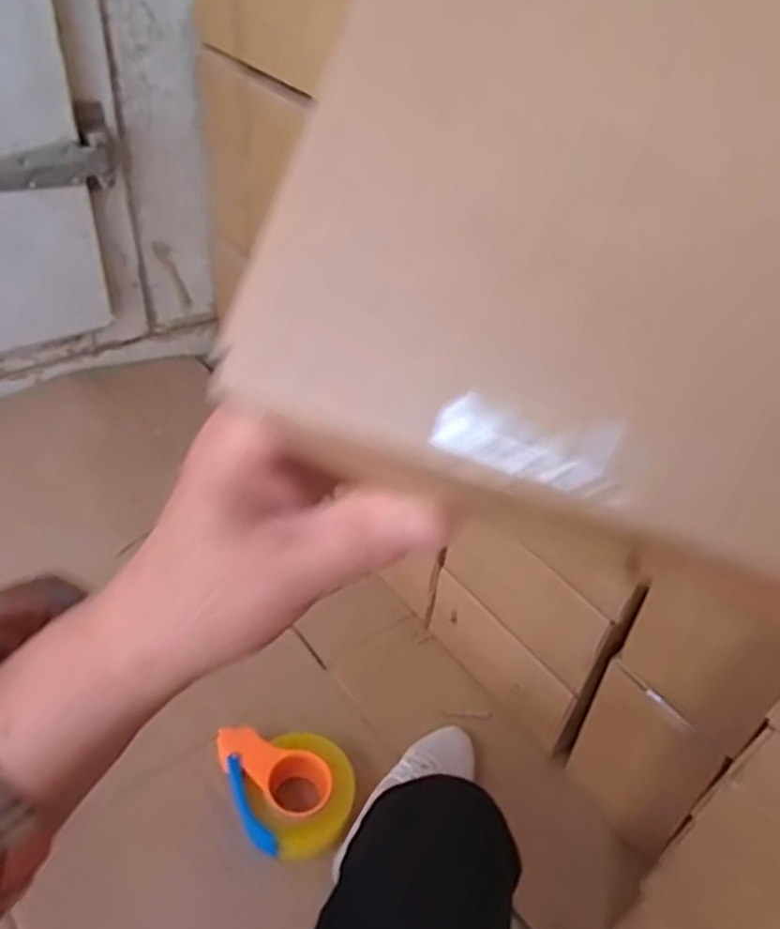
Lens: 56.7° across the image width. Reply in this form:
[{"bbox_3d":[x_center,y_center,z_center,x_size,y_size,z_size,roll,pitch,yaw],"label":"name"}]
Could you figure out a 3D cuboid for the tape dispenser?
[{"bbox_3d":[-0.124,0.389,0.889,0.138,0.058,0.166,-18,46,-25],"label":"tape dispenser"}]

